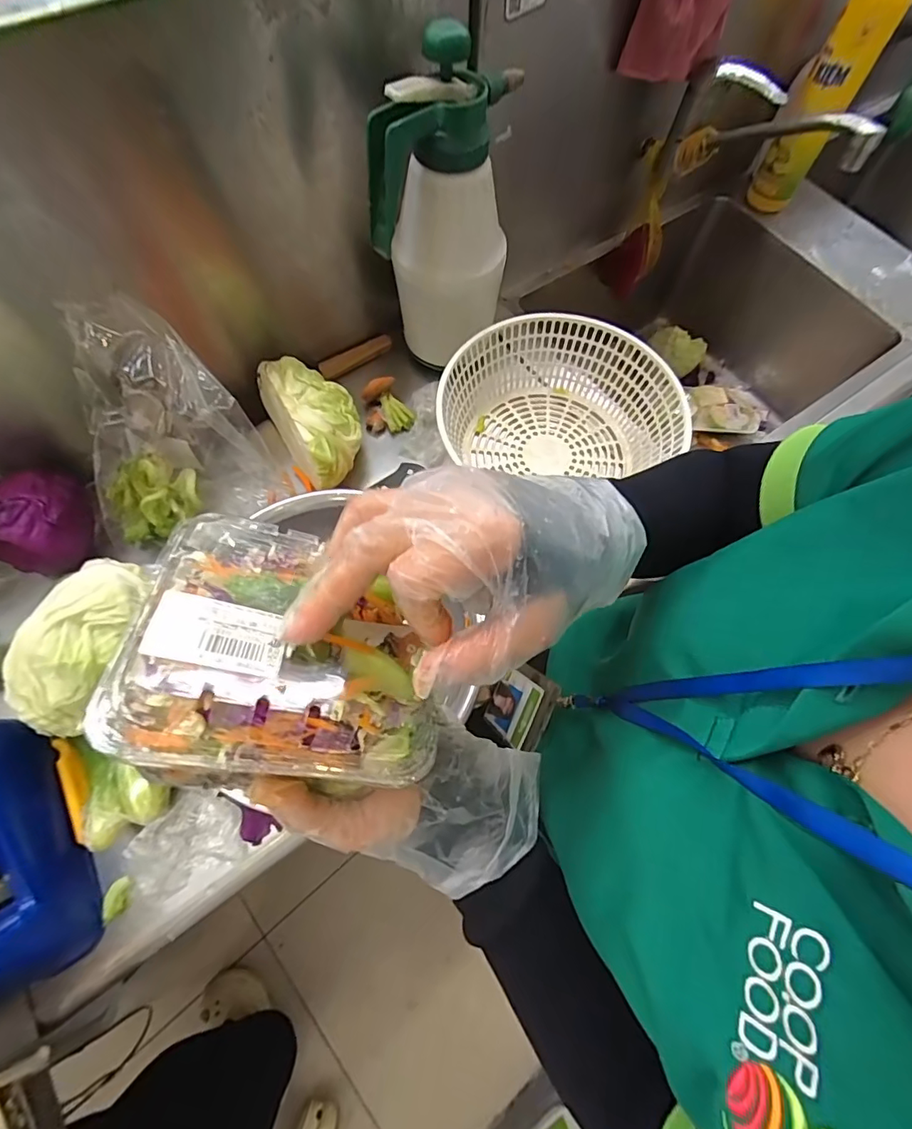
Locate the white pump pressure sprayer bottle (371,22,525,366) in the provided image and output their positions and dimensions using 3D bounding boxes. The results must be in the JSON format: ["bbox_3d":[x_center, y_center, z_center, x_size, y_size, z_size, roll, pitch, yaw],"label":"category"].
[{"bbox_3d":[-0.008,-0.358,0.513,0.123,0.269,0.126,11,69,3],"label":"white pump pressure sprayer bottle"}]

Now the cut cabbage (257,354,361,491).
[{"bbox_3d":[-0.154,-0.159,0.558,0.084,0.082,0.151,-31,73,-13],"label":"cut cabbage"}]

